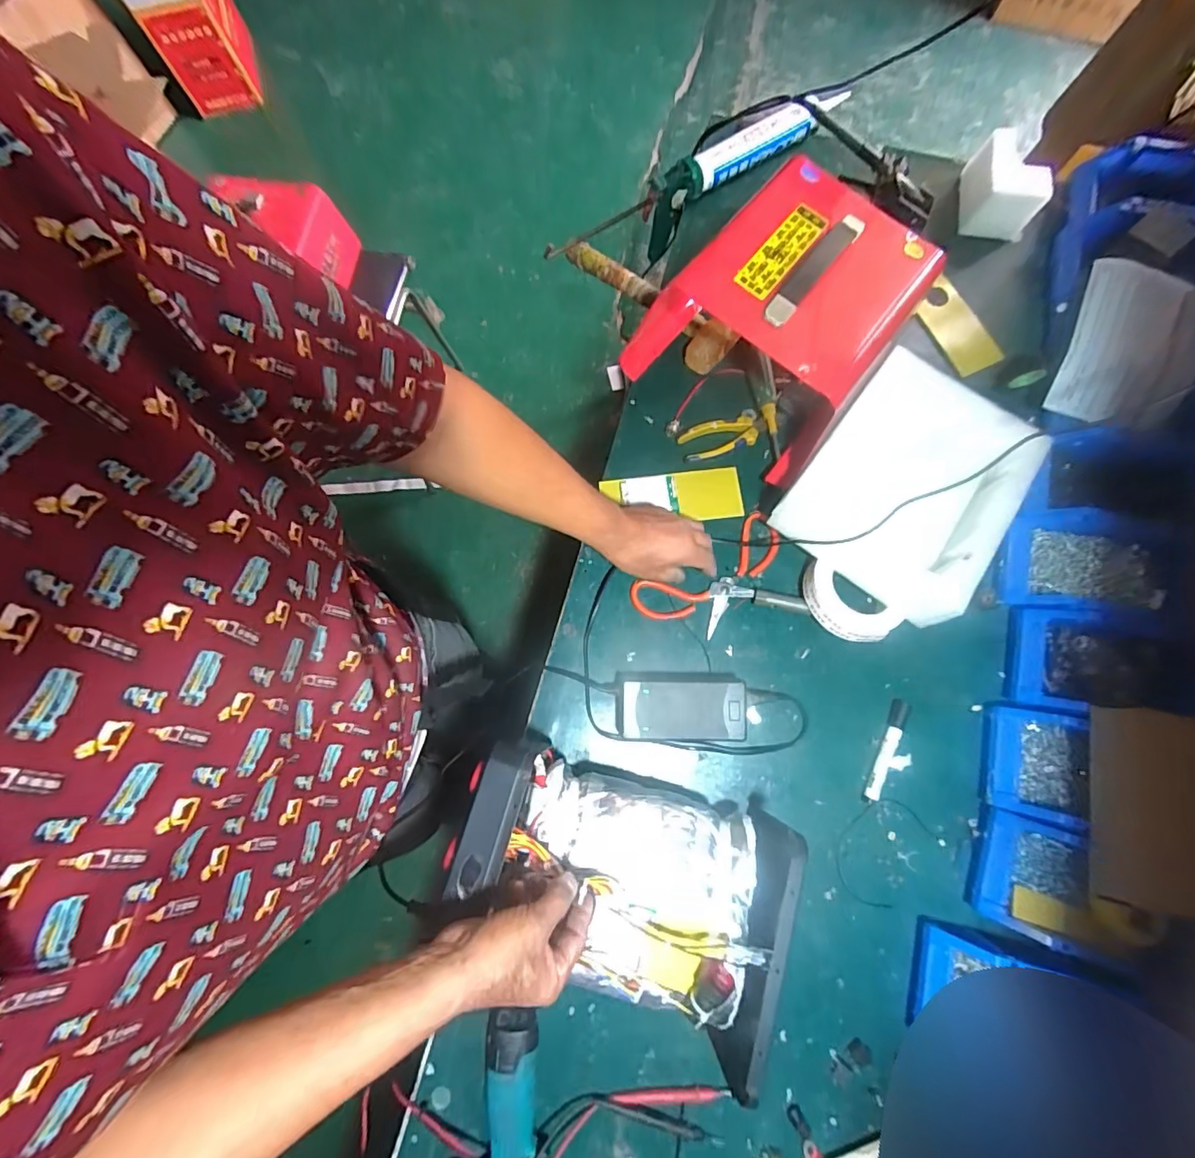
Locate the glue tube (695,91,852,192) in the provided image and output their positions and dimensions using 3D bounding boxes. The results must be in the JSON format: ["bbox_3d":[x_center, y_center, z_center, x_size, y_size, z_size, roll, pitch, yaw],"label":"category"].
[{"bbox_3d":[0.256,-0.677,0.791,0.261,0.044,0.048,-30,79,-5],"label":"glue tube"}]

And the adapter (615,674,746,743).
[{"bbox_3d":[0.099,0.155,0.627,0.150,0.048,0.078,0,78,1],"label":"adapter"}]

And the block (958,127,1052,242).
[{"bbox_3d":[0.596,-0.581,0.765,0.093,0.079,0.117,3,78,1],"label":"block"}]

